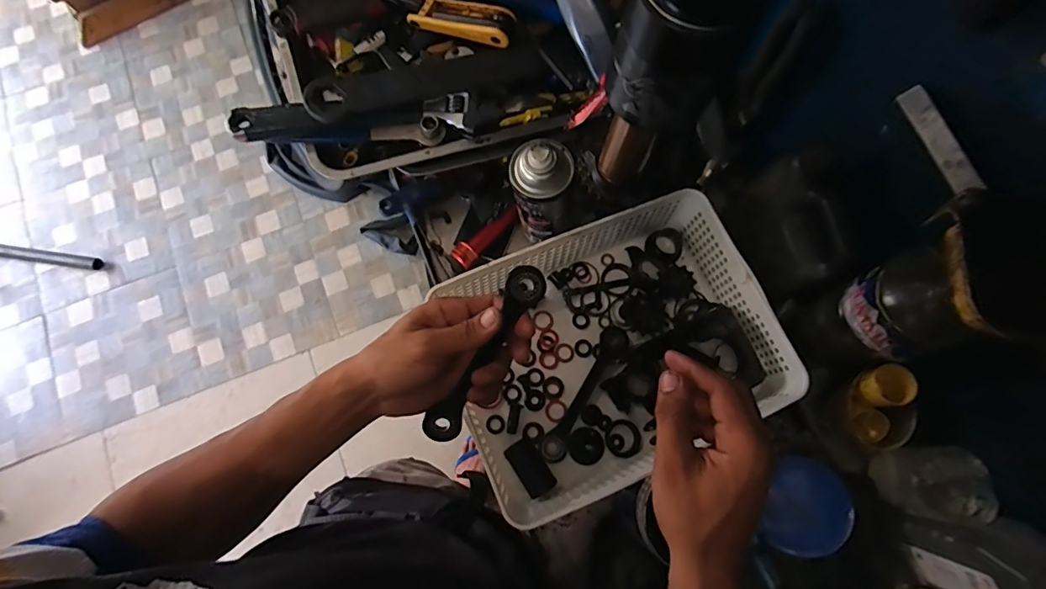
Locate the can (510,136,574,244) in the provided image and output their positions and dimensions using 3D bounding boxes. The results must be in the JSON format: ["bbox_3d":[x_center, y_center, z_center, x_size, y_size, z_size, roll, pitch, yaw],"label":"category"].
[{"bbox_3d":[0.017,-0.106,0.506,0.056,0.142,0.064,5,76,1],"label":"can"}]

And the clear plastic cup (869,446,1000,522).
[{"bbox_3d":[0.415,0.191,0.501,0.052,0.089,0.069,7,76,1],"label":"clear plastic cup"}]

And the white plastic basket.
[{"bbox_3d":[0.093,0.059,0.527,0.337,0.078,0.251,-24,78,-6],"label":"white plastic basket"}]

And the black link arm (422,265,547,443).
[{"bbox_3d":[-0.032,0.051,0.390,0.030,0.017,0.166,35,104,7],"label":"black link arm"}]

